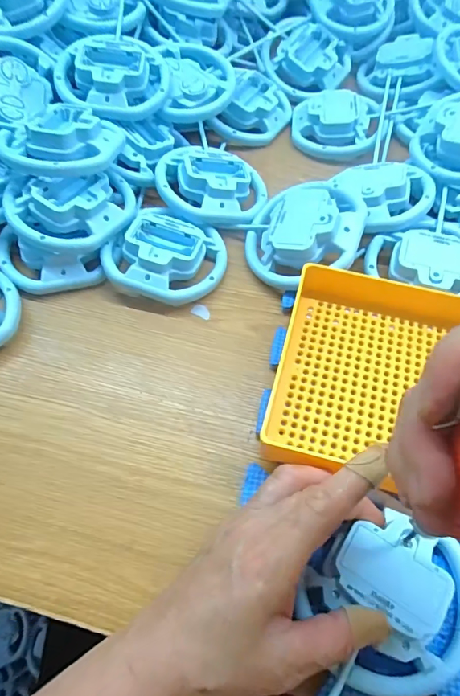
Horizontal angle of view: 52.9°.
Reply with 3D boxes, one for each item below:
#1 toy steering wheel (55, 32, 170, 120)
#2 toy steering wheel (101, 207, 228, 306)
[{"bbox_3d":[-0.110,-0.260,0.439,0.098,0.032,0.094,0,59,0],"label":"toy steering wheel"},{"bbox_3d":[-0.052,-0.078,0.386,0.091,0.029,0.091,0,62,0],"label":"toy steering wheel"}]

